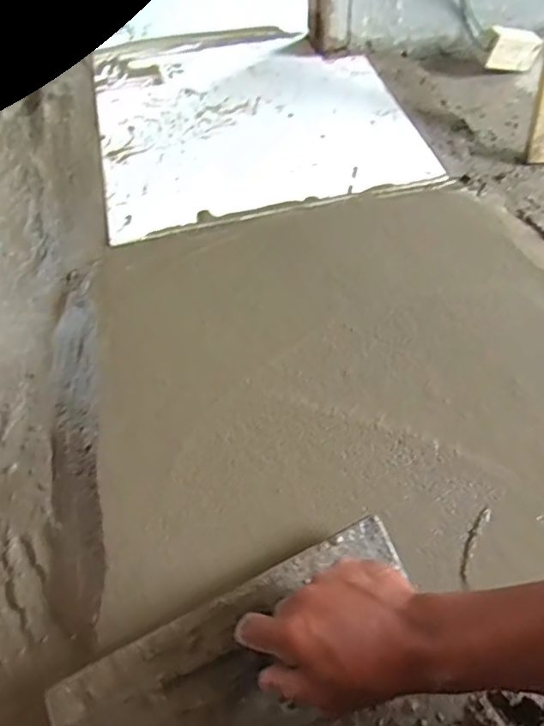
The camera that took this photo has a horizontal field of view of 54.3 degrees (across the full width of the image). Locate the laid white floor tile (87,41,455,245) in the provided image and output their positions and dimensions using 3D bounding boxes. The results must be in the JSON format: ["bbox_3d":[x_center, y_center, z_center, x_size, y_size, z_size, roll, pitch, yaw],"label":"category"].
[{"bbox_3d":[-0.041,-0.430,0.895,0.489,0.017,0.500,-11,57,-8],"label":"laid white floor tile"}]

